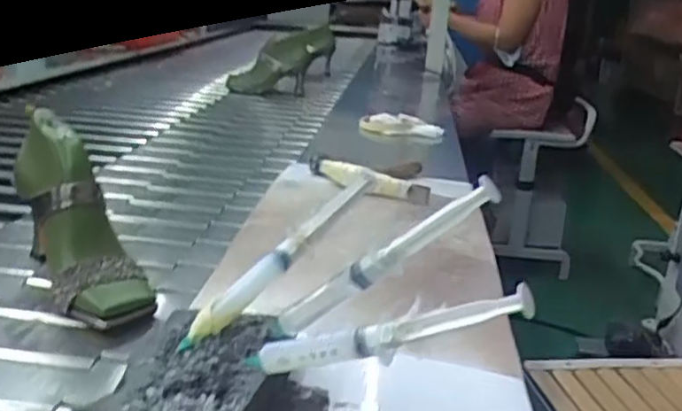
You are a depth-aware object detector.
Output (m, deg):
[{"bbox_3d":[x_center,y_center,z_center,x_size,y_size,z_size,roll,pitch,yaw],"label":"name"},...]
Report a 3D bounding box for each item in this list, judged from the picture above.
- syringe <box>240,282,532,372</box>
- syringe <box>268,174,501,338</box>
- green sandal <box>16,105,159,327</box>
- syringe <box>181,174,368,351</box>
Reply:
[{"bbox_3d":[0.018,0.069,0.358,0.164,0.020,0.011,-19,6,28],"label":"syringe"},{"bbox_3d":[0.017,0.036,0.397,0.171,0.016,0.016,-36,-1,27],"label":"syringe"},{"bbox_3d":[-0.245,0.018,0.650,0.068,0.077,0.218,-14,66,-43],"label":"green sandal"},{"bbox_3d":[-0.039,0.035,0.450,0.158,0.020,0.015,-43,38,-18],"label":"syringe"}]

